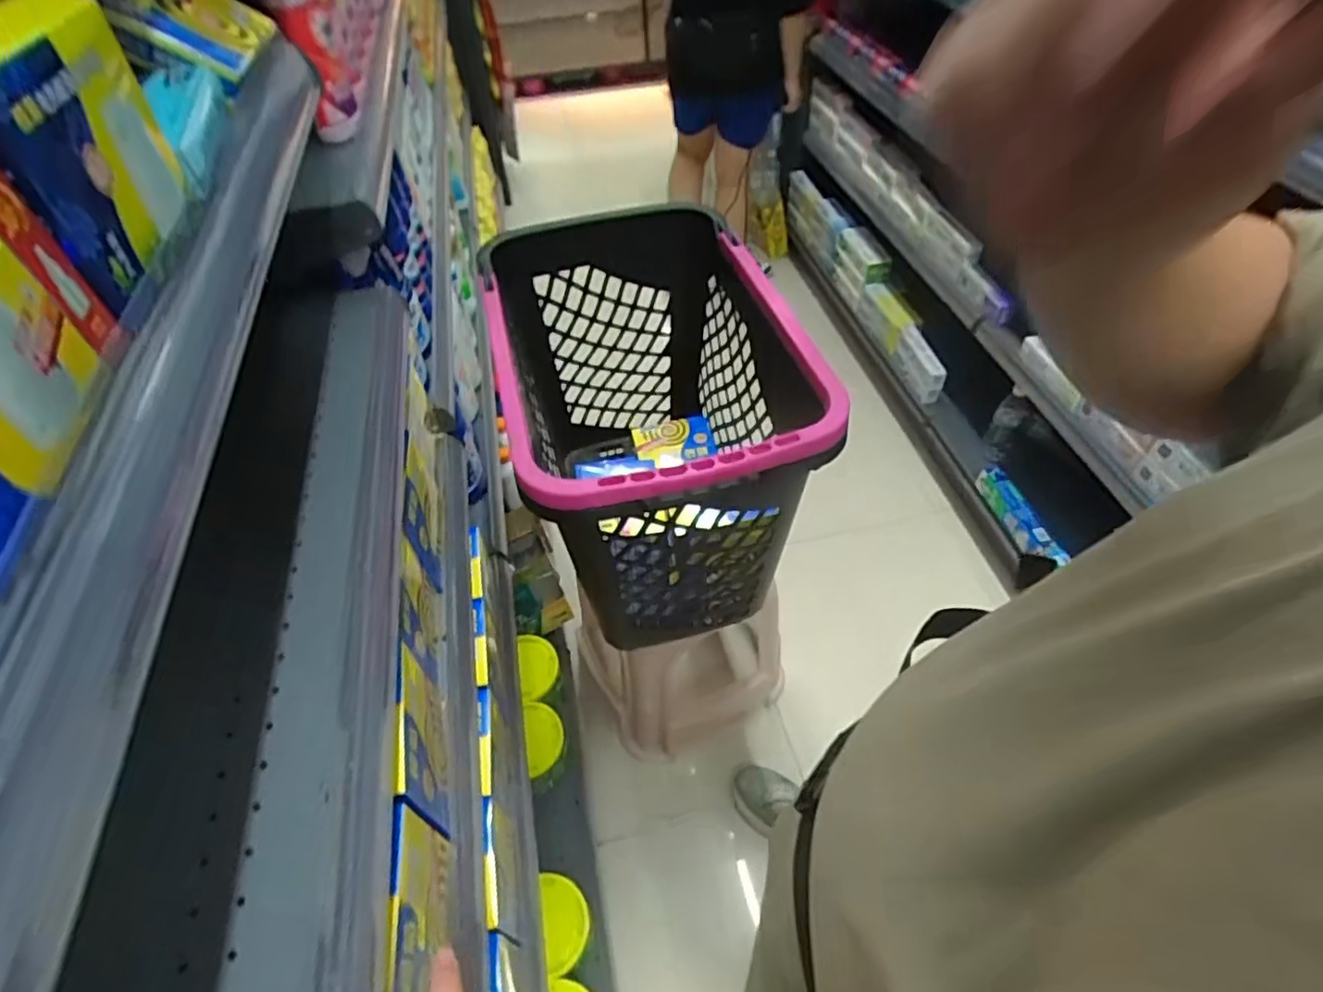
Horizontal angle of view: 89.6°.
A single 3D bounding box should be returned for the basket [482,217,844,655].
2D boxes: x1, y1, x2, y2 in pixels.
[{"bbox_3d":[-0.011,-0.095,1.015,0.383,0.450,0.549,-15,50,-10],"label":"basket"}]

